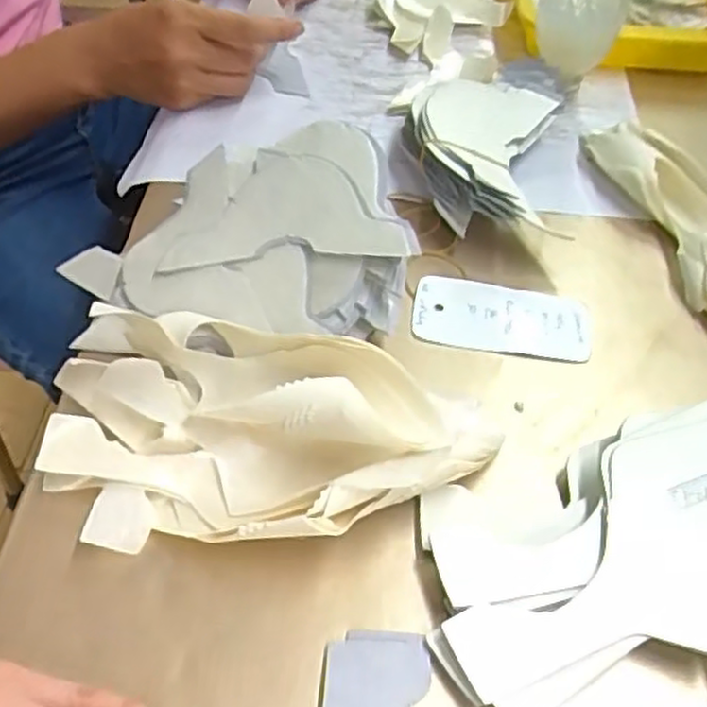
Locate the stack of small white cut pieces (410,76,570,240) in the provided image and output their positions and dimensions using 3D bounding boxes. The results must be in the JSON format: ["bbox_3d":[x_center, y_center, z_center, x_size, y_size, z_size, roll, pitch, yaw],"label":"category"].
[{"bbox_3d":[0.086,-0.131,0.494,0.099,0.053,0.130,4,50,3],"label":"stack of small white cut pieces"}]

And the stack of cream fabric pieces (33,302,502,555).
[{"bbox_3d":[-0.045,0.035,0.350,0.217,0.054,0.120,7,50,6],"label":"stack of cream fabric pieces"}]

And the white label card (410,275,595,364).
[{"bbox_3d":[0.087,-0.020,0.433,0.102,0.004,0.050,10,56,6],"label":"white label card"}]

